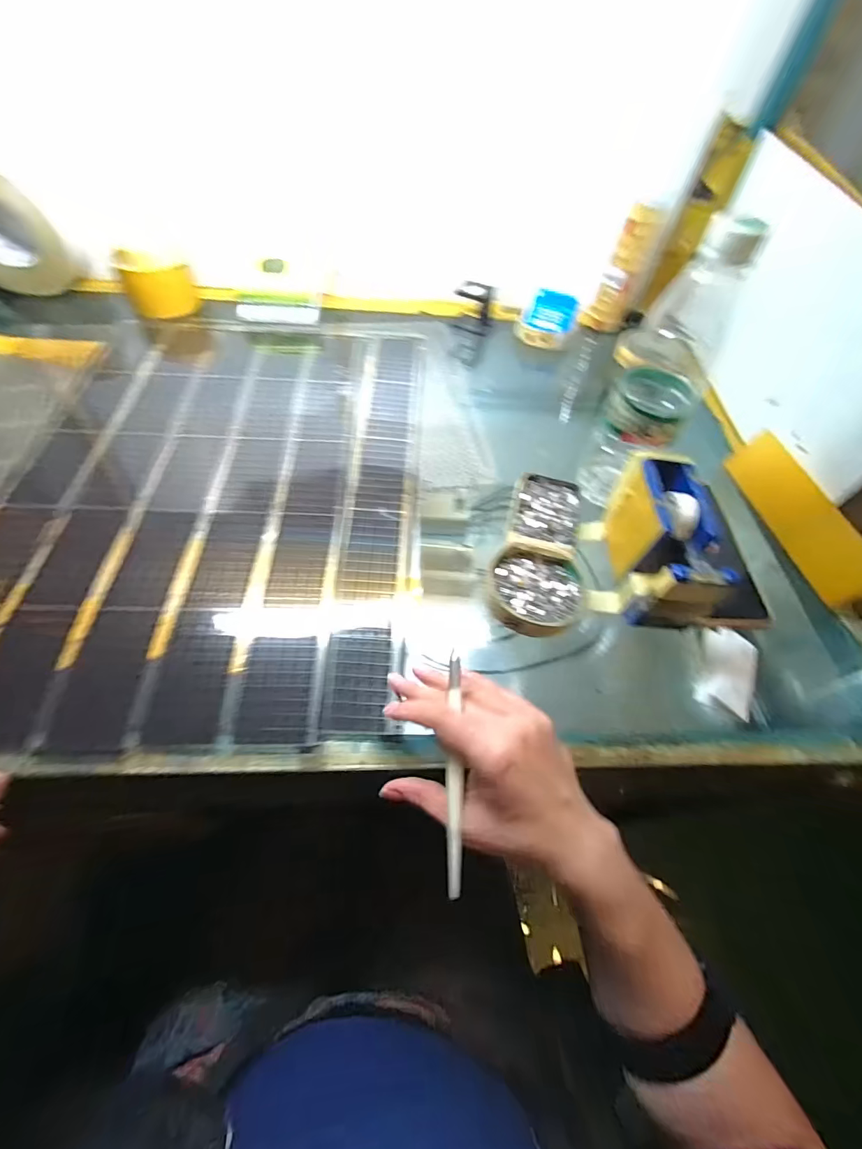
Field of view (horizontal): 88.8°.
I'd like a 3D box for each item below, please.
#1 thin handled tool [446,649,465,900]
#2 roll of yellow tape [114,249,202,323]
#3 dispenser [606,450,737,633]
[{"bbox_3d":[0.014,0.118,0.271,0.008,0.005,0.138,2,71,-4],"label":"thin handled tool"},{"bbox_3d":[-0.349,-0.375,0.567,0.085,0.056,0.079,-21,62,-17],"label":"roll of yellow tape"},{"bbox_3d":[0.181,-0.025,0.354,0.053,0.074,0.138,2,57,-3],"label":"dispenser"}]

